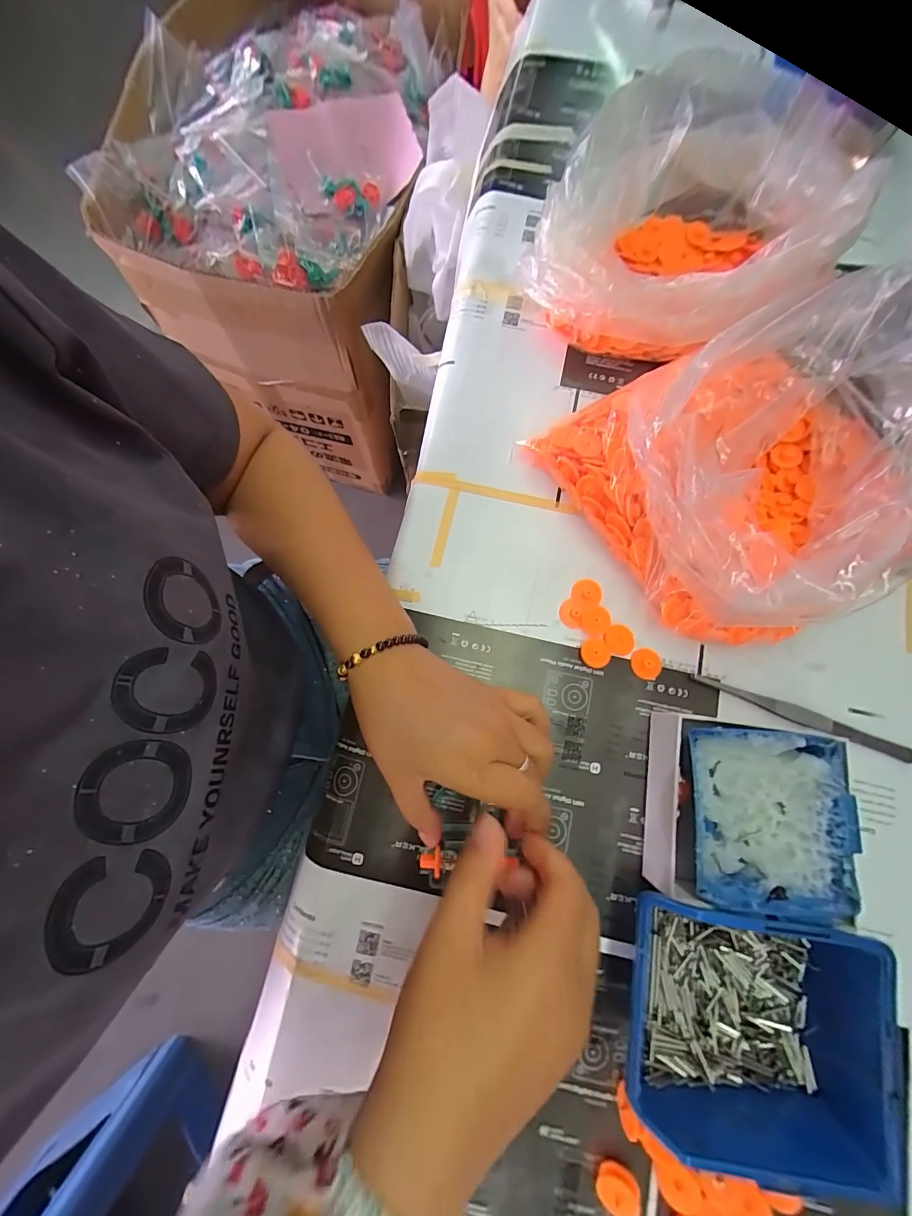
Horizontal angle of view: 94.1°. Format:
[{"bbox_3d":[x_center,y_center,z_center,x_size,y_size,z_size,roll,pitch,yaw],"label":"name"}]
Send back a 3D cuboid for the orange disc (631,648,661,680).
[{"bbox_3d":[0.138,0.041,0.308,0.022,0.005,0.021,0,79,-2],"label":"orange disc"}]

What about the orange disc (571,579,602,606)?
[{"bbox_3d":[0.097,-0.011,0.315,0.023,0.004,0.019,0,79,-2],"label":"orange disc"}]

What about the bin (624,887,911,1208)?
[{"bbox_3d":[0.164,0.227,0.241,0.131,0.061,0.112,8,78,0],"label":"bin"}]

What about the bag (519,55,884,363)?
[{"bbox_3d":[0.160,-0.280,0.322,0.211,0.094,0.170,-16,80,-5],"label":"bag"}]

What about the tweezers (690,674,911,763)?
[{"bbox_3d":[0.245,0.077,0.297,0.156,0.011,0.013,20,79,2],"label":"tweezers"}]

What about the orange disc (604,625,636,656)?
[{"bbox_3d":[0.120,0.023,0.308,0.021,0.004,0.022,0,79,-2],"label":"orange disc"}]

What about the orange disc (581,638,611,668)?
[{"bbox_3d":[0.100,0.033,0.309,0.019,0.007,0.021,-22,80,-6],"label":"orange disc"}]

